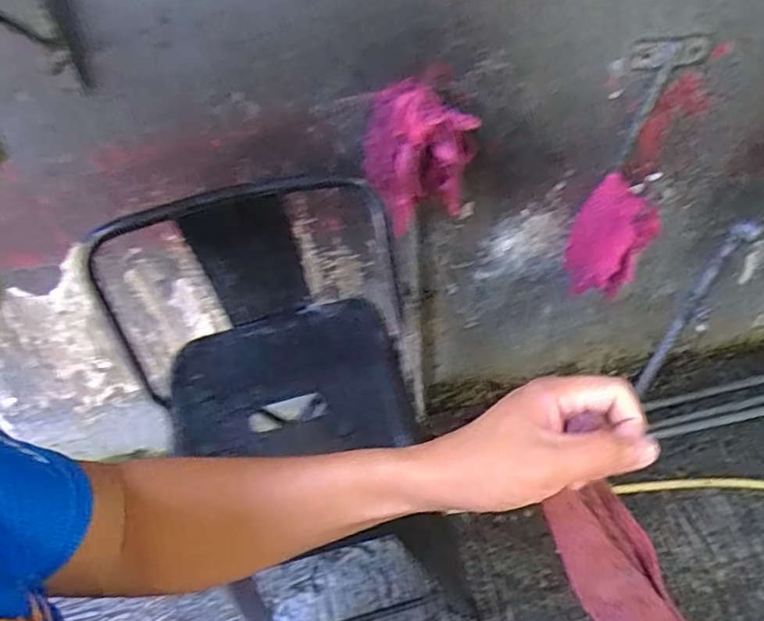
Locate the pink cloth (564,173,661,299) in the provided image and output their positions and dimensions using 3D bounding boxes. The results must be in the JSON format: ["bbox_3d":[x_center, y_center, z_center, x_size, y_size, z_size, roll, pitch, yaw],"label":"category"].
[{"bbox_3d":[0.366,-0.111,0.942,0.117,0.176,0.078,21,55,16],"label":"pink cloth"}]

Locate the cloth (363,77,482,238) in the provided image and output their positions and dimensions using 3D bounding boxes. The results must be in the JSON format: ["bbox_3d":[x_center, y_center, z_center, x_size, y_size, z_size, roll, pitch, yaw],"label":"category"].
[{"bbox_3d":[0.049,-0.194,0.787,0.145,0.197,0.068,0,52,1],"label":"cloth"}]

